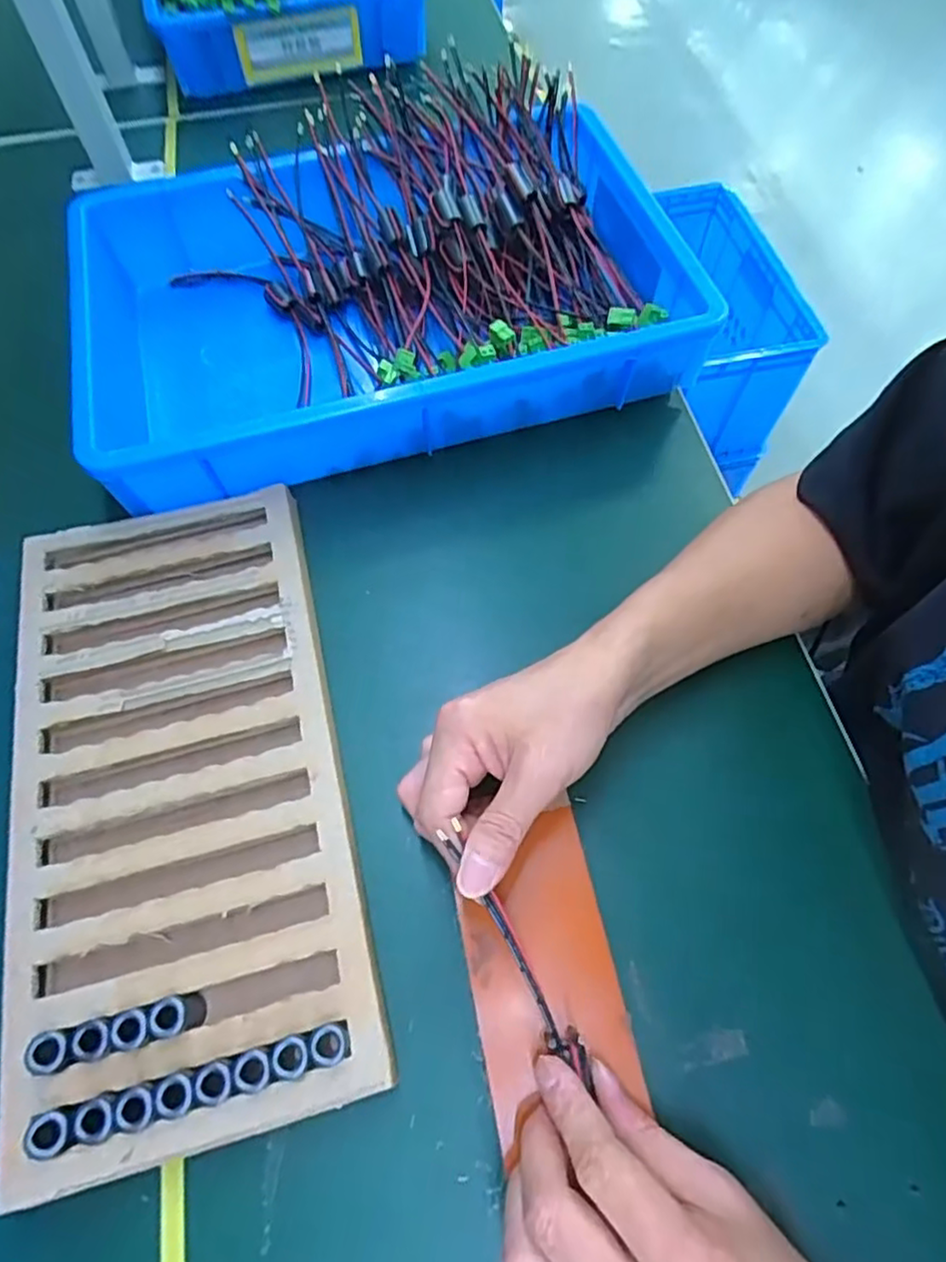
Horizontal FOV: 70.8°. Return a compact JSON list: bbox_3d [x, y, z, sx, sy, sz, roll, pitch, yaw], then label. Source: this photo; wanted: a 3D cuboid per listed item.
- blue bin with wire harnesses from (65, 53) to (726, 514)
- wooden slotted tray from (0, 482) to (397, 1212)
[{"bbox_3d":[-0.069,-0.262,0.498,0.420,0.112,0.270,-16,63,-6],"label":"blue bin with wire harnesses"},{"bbox_3d":[-0.167,0.082,0.386,0.176,0.036,0.355,-14,63,-5],"label":"wooden slotted tray"}]

